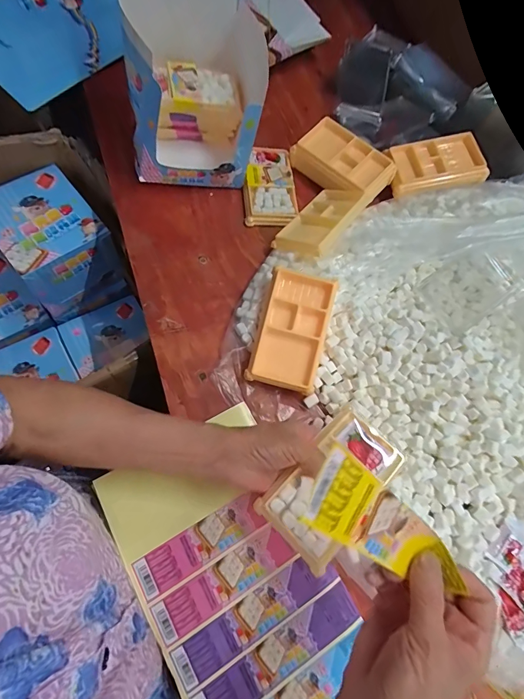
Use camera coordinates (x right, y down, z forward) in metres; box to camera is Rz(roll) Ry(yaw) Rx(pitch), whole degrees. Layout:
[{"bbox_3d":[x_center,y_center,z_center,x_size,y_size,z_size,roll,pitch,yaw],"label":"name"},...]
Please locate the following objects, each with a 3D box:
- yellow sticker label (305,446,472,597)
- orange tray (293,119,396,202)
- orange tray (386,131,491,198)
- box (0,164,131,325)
[{"bbox_3d":[0.074,0.102,0.205,0.151,0.023,0.037,43,68,-33],"label":"yellow sticker label"},{"bbox_3d":[0.117,-0.275,0.537,0.138,0.026,0.076,40,68,7],"label":"orange tray"},{"bbox_3d":[0.260,-0.278,0.552,0.134,0.027,0.089,-8,71,-5],"label":"orange tray"},{"bbox_3d":[-0.347,-0.171,0.628,0.146,0.163,0.170,-34,78,-19],"label":"box"}]

